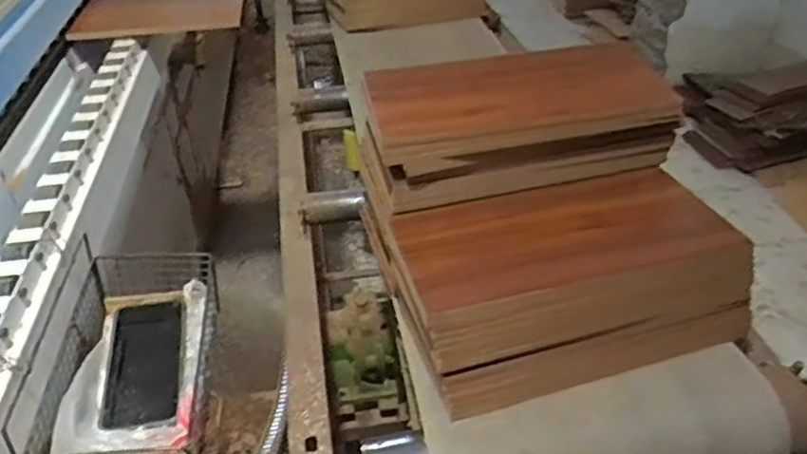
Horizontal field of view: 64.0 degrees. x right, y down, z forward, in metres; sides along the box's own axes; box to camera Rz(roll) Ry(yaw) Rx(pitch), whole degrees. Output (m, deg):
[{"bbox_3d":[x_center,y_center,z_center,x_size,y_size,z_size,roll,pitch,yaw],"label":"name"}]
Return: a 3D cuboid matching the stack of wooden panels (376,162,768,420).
[{"bbox_3d":[0.198,0.057,0.808,0.405,0.111,0.253,-10,39,-13],"label":"stack of wooden panels"}]

